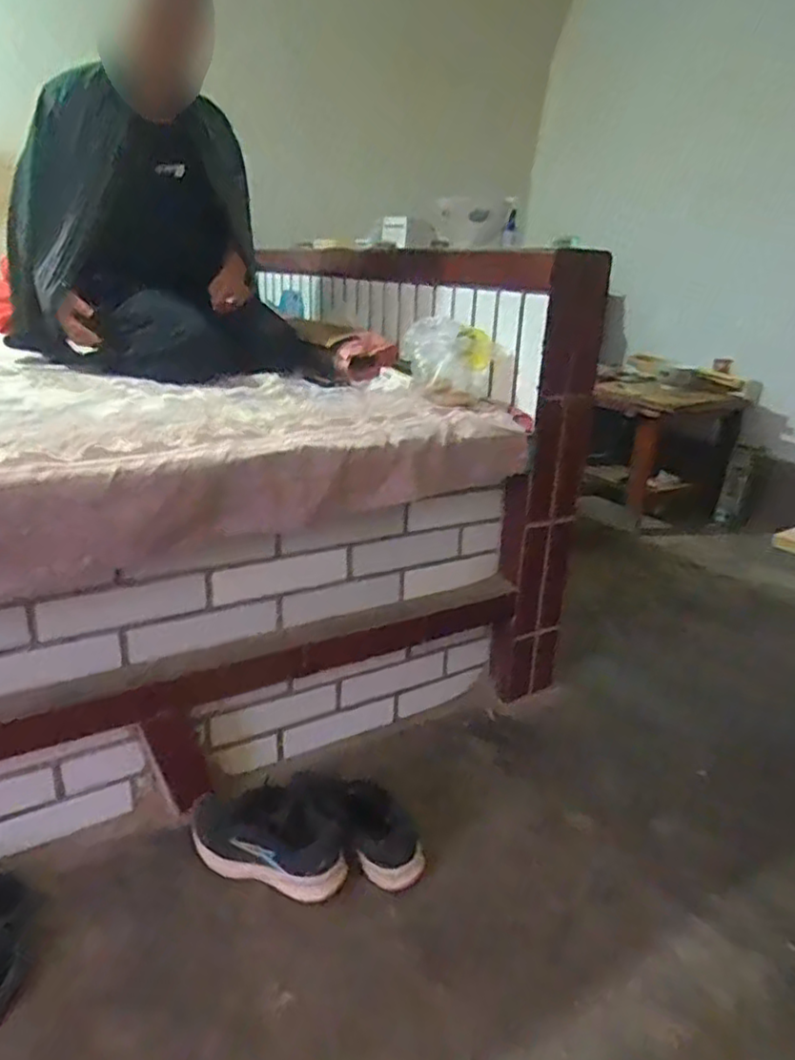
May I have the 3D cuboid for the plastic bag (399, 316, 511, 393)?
[{"bbox_3d":[0.093,-0.317,1.265,0.195,0.146,0.078,9,21,16],"label":"plastic bag"}]

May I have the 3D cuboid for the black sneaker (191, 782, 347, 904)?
[{"bbox_3d":[-0.185,0.453,0.982,0.235,0.089,0.109,10,23,15],"label":"black sneaker"}]

